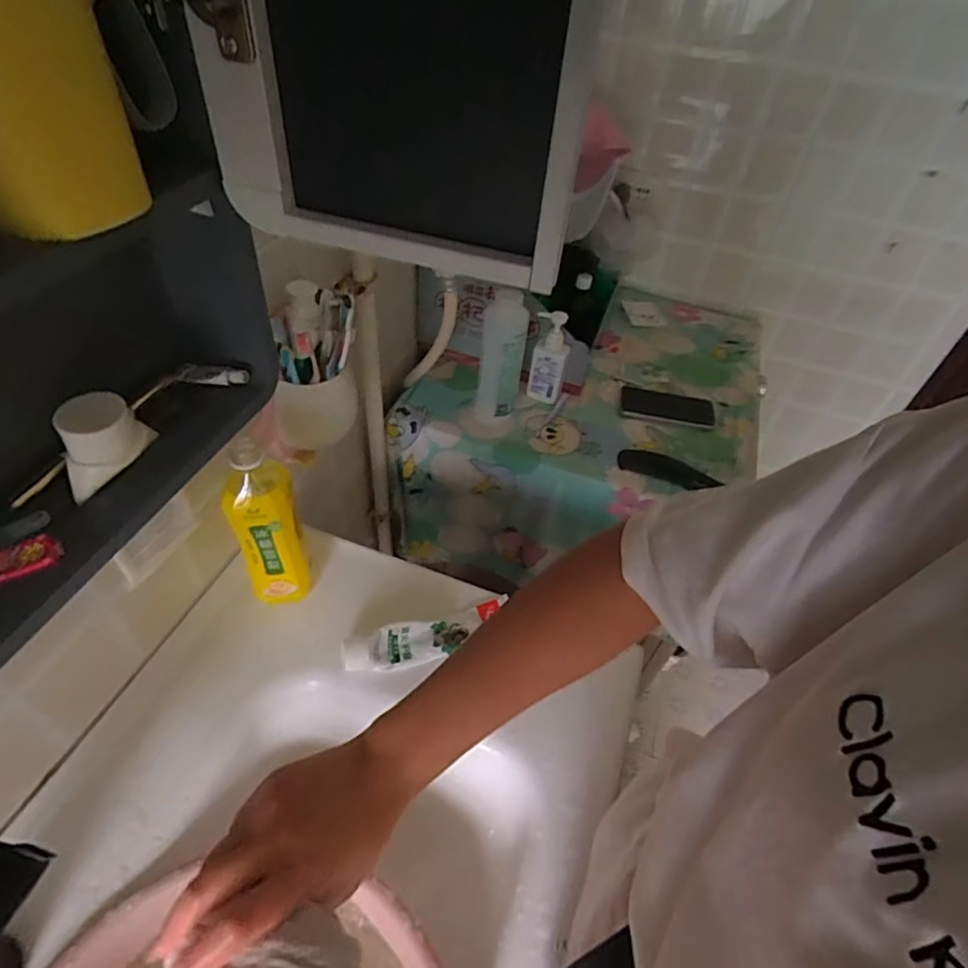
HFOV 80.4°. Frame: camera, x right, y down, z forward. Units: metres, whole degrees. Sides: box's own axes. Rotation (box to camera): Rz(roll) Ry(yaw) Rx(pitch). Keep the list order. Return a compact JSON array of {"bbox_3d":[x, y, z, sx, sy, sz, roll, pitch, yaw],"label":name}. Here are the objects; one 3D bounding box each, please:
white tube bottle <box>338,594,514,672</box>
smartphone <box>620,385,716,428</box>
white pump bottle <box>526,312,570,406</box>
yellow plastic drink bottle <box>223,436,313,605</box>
[{"bbox_3d":[-0.058,0.163,0.616,0.180,0.033,0.046,-17,51,-20],"label":"white tube bottle"},{"bbox_3d":[0.314,-0.135,0.975,0.157,0.012,0.083,13,47,6],"label":"smartphone"},{"bbox_3d":[0.106,-0.207,0.920,0.055,0.152,0.042,10,39,3],"label":"white pump bottle"},{"bbox_3d":[-0.217,0.041,0.572,0.061,0.191,0.055,-12,50,-17],"label":"yellow plastic drink bottle"}]

